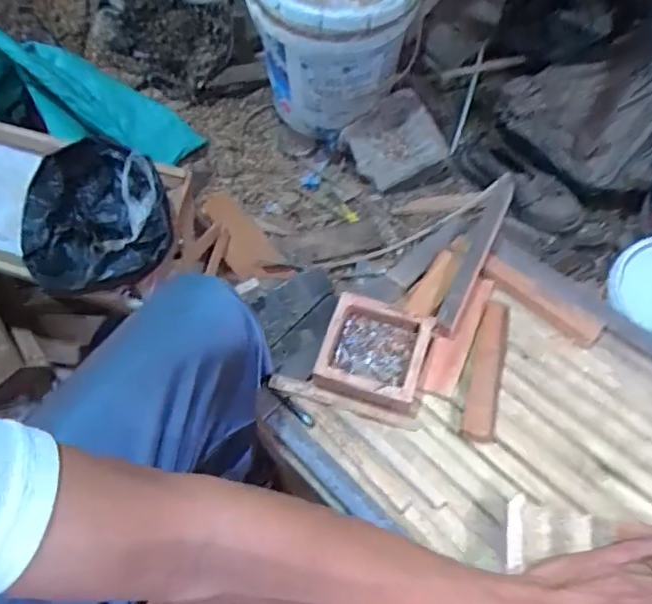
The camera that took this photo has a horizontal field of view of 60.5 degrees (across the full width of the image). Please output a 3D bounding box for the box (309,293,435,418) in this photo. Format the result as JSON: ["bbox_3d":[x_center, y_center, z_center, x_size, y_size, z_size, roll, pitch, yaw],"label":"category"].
[{"bbox_3d":[0.047,0.052,0.552,0.101,0.039,0.096,17,61,14],"label":"box"}]

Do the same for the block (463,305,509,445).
[{"bbox_3d":[0.157,0.062,0.542,0.029,0.033,0.143,12,60,11],"label":"block"}]

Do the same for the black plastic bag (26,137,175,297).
[{"bbox_3d":[-0.294,-0.105,0.732,0.186,0.070,0.198,13,82,1],"label":"black plastic bag"}]

